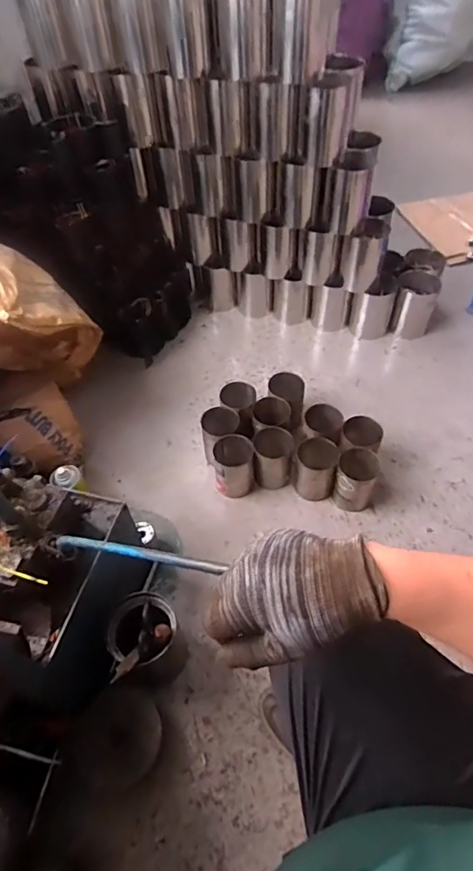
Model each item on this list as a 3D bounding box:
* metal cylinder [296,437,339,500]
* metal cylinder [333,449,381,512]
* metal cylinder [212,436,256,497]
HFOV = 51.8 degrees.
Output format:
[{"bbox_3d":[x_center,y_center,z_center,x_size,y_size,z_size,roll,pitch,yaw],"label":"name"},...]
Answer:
[{"bbox_3d":[0.184,0.078,1.132,0.093,0.101,0.107,5,53,7],"label":"metal cylinder"},{"bbox_3d":[0.272,0.102,1.112,0.090,0.110,0.104,18,55,16],"label":"metal cylinder"},{"bbox_3d":[-0.006,0.076,1.140,0.093,0.124,0.100,-2,52,2],"label":"metal cylinder"}]

